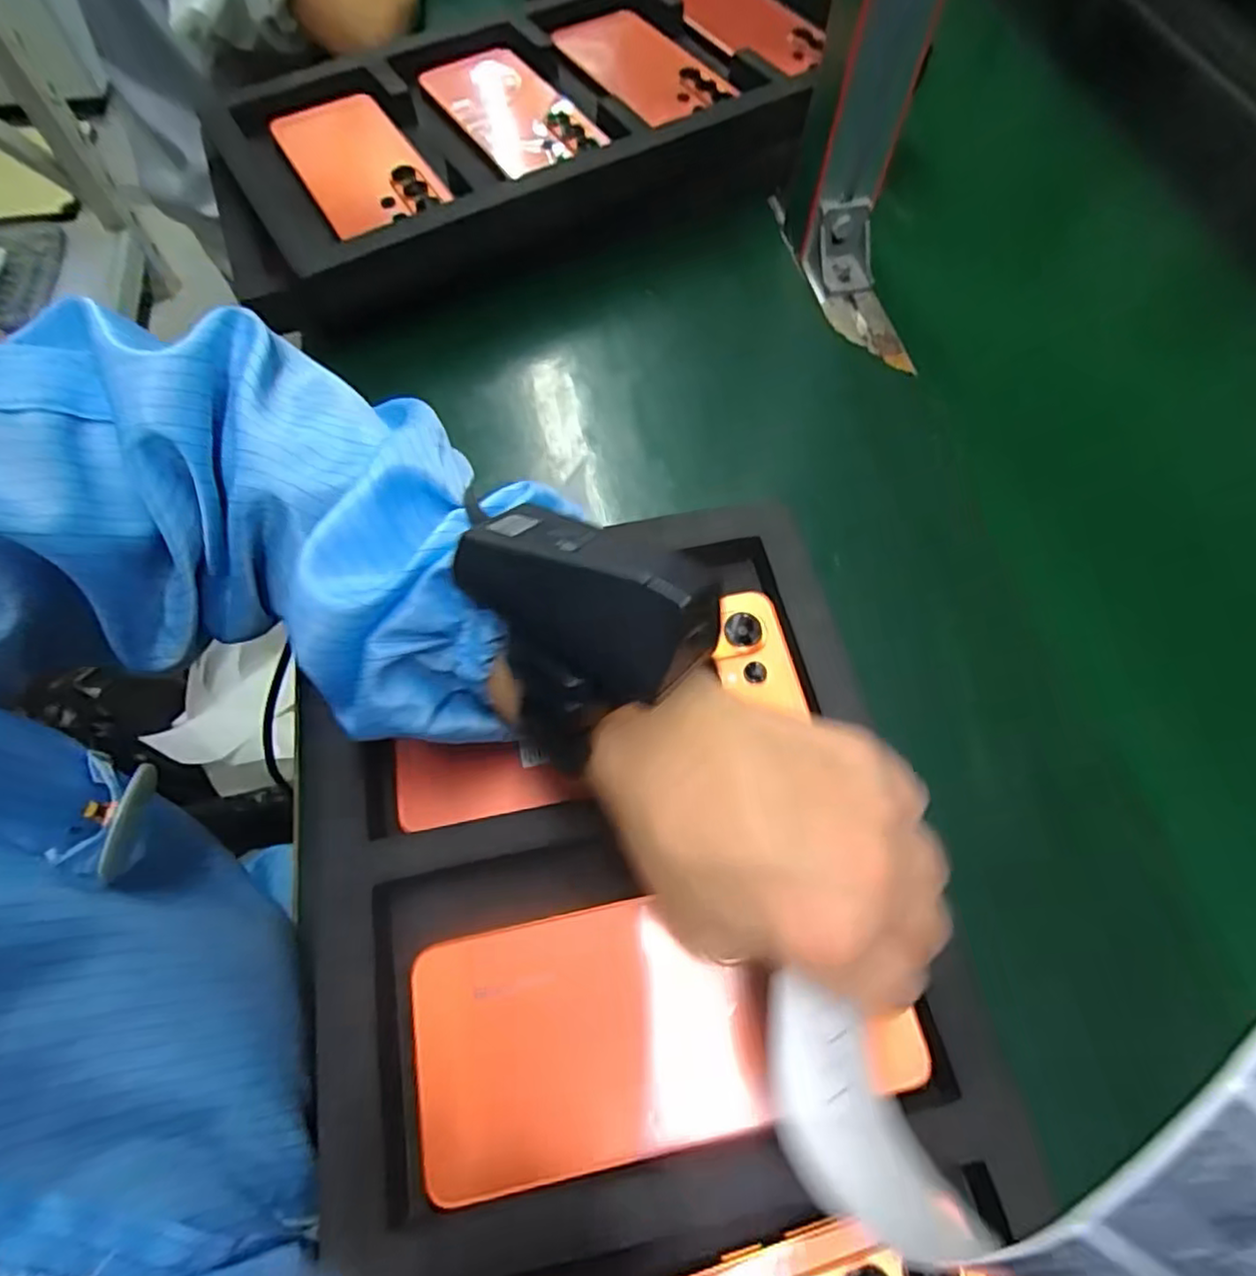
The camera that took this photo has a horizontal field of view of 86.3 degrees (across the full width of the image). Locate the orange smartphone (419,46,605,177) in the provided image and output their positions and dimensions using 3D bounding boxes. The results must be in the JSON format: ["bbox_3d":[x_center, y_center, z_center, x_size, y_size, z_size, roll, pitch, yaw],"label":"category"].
[{"bbox_3d":[-0.080,-0.372,0.472,0.073,0.011,0.157,-28,68,-14],"label":"orange smartphone"}]

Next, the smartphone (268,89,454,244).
[{"bbox_3d":[-0.177,-0.313,0.441,0.073,0.008,0.159,-27,67,-13],"label":"smartphone"}]

